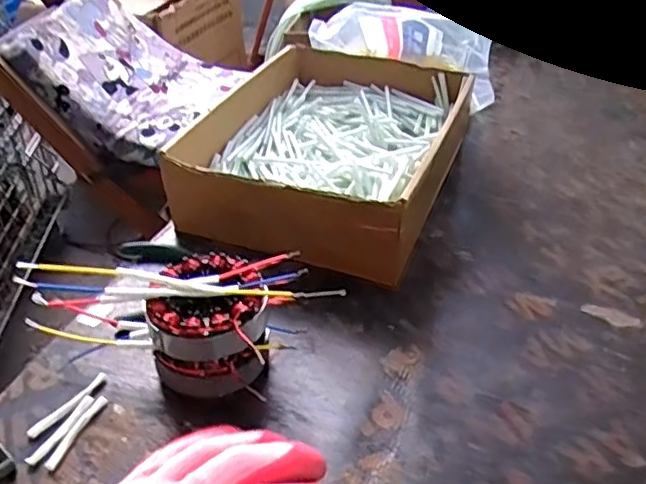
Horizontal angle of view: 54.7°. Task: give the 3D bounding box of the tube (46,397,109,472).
[{"bbox_3d":[-0.174,0.133,0.441,0.007,0.004,0.061,12,40,18],"label":"tube"}]

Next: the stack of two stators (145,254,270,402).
[{"bbox_3d":[-0.082,0.062,0.472,0.081,0.073,0.085,-3,38,-1],"label":"stack of two stators"}]

